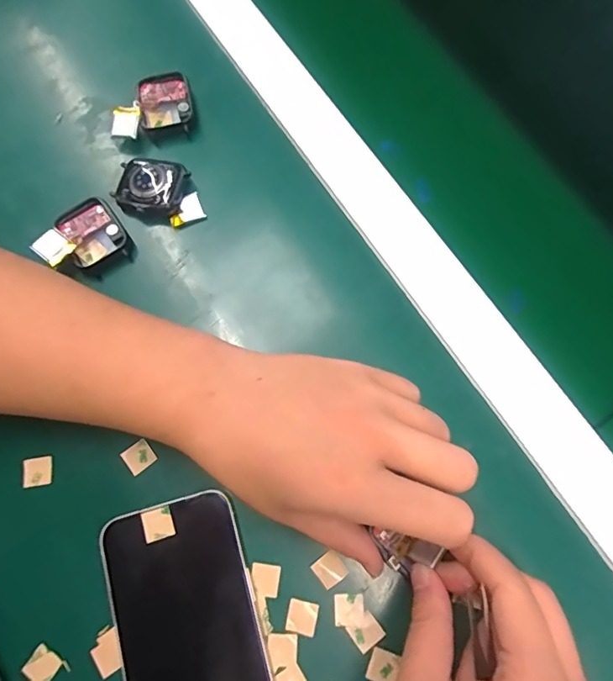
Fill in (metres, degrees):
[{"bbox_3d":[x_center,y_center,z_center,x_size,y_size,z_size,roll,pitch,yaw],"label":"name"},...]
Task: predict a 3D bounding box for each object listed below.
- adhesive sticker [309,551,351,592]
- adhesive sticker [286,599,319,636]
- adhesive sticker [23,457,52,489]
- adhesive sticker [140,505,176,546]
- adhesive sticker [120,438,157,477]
[{"bbox_3d":[0.013,0.122,0.254,0.016,0.004,0.015,-34,74,-15],"label":"adhesive sticker"},{"bbox_3d":[-0.002,0.145,0.248,0.015,0.004,0.015,14,73,3],"label":"adhesive sticker"},{"bbox_3d":[-0.152,0.074,0.267,0.015,0.004,0.015,-7,75,-3],"label":"adhesive sticker"},{"bbox_3d":[-0.078,0.097,0.251,0.015,0.004,0.016,-16,85,-15],"label":"adhesive sticker"},{"bbox_3d":[-0.095,0.066,0.269,0.015,0.004,0.015,-35,78,-10],"label":"adhesive sticker"}]

